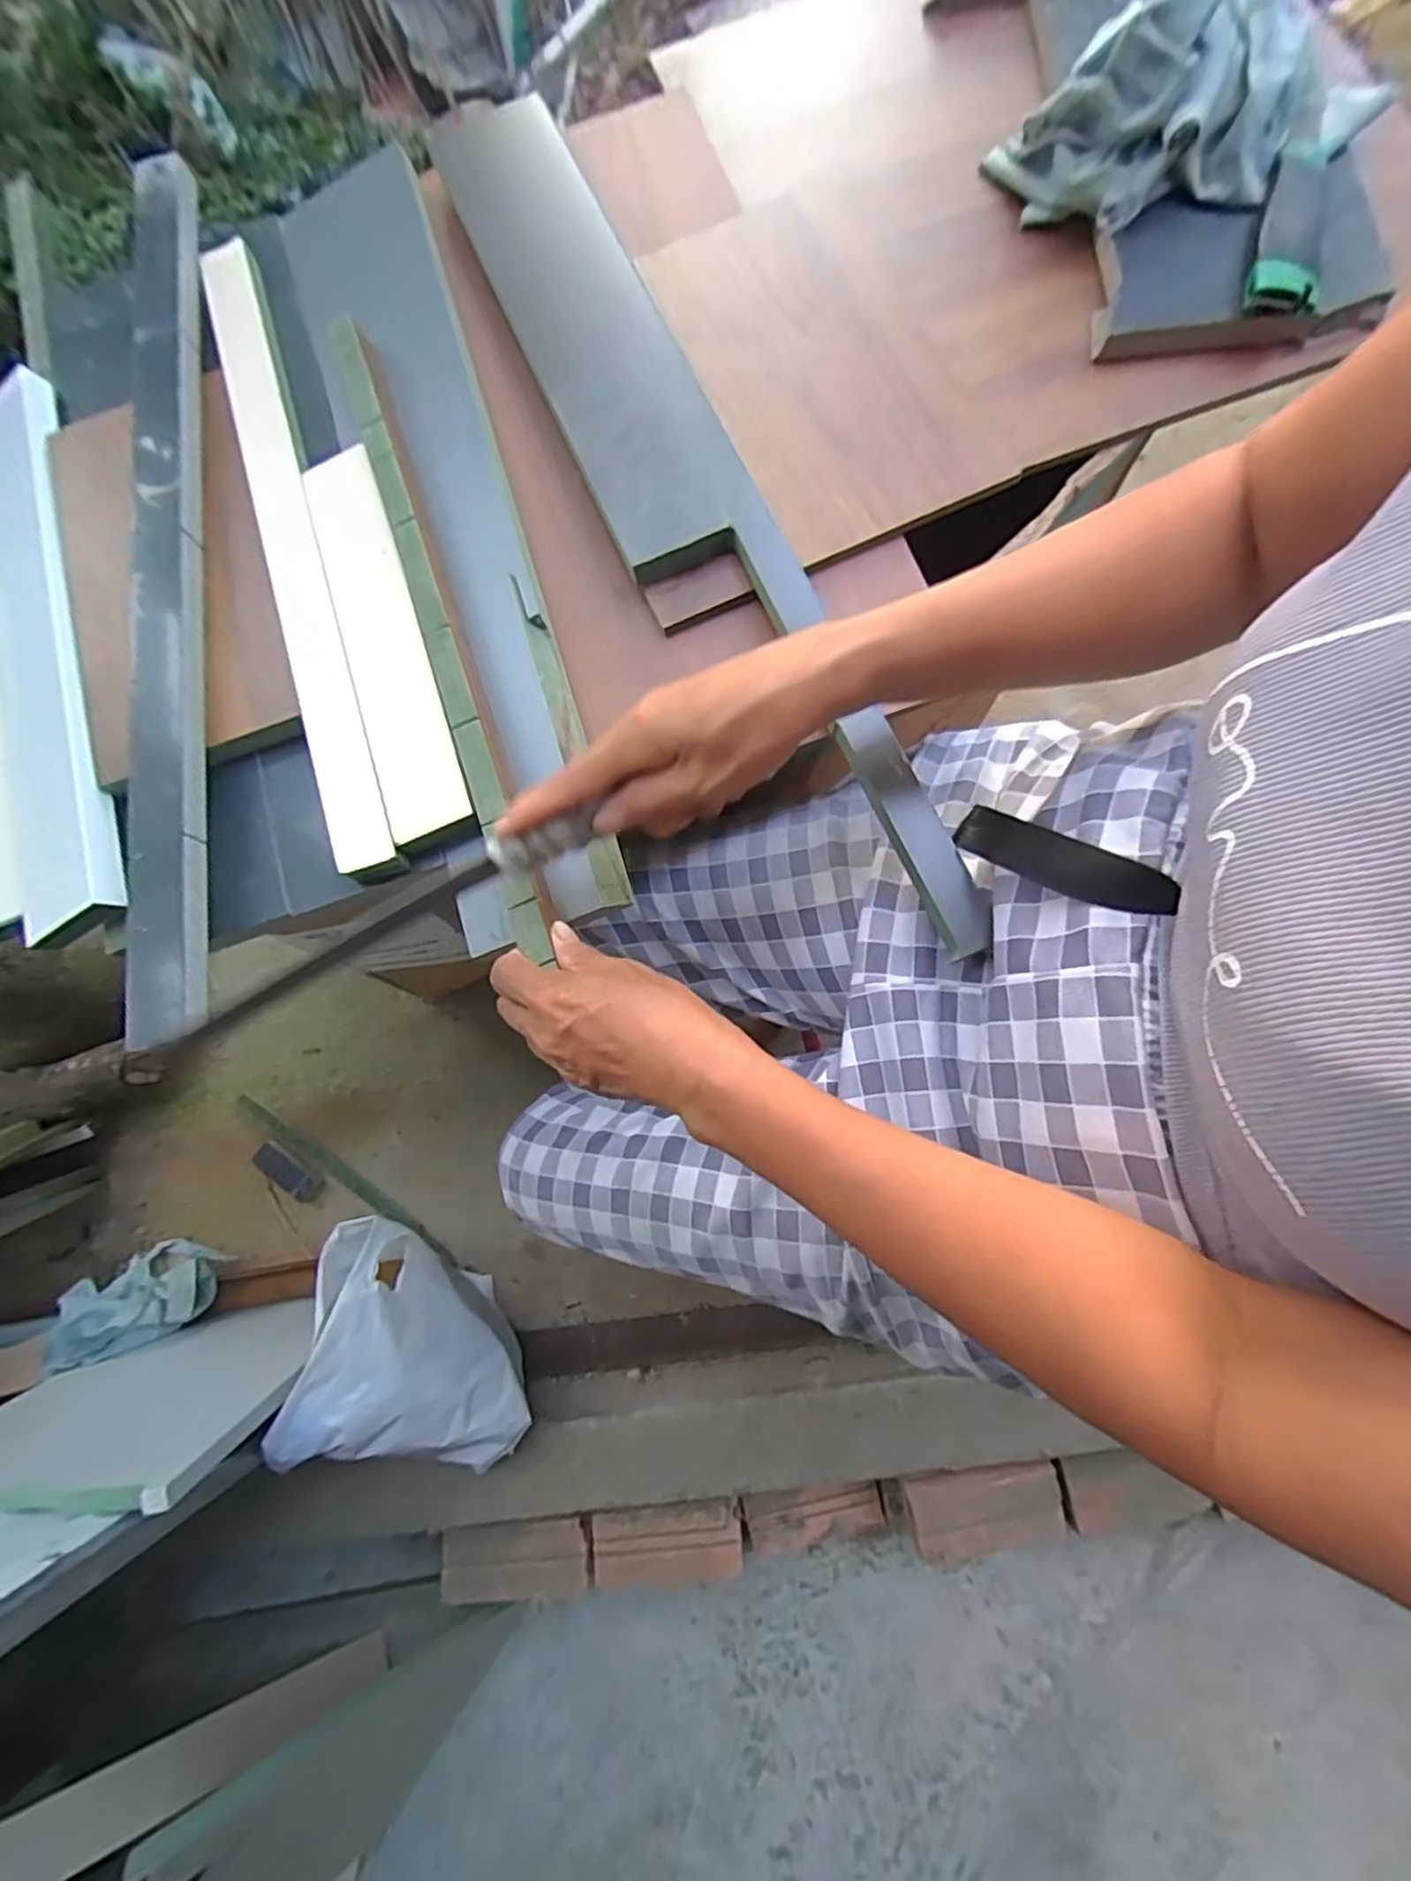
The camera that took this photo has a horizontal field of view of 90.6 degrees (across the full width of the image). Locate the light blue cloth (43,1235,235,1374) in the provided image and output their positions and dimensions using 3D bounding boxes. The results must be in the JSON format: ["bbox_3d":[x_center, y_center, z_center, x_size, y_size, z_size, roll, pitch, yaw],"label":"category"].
[{"bbox_3d":[-0.678,0.427,0.818,0.197,0.057,0.099,-22,76,-4],"label":"light blue cloth"}]

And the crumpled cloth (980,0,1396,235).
[{"bbox_3d":[0.321,-0.544,0.447,0.216,0.077,0.139,-27,76,-5],"label":"crumpled cloth"}]

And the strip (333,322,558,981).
[{"bbox_3d":[-0.157,-0.193,0.404,0.024,0.013,0.425,-20,78,-2],"label":"strip"}]

